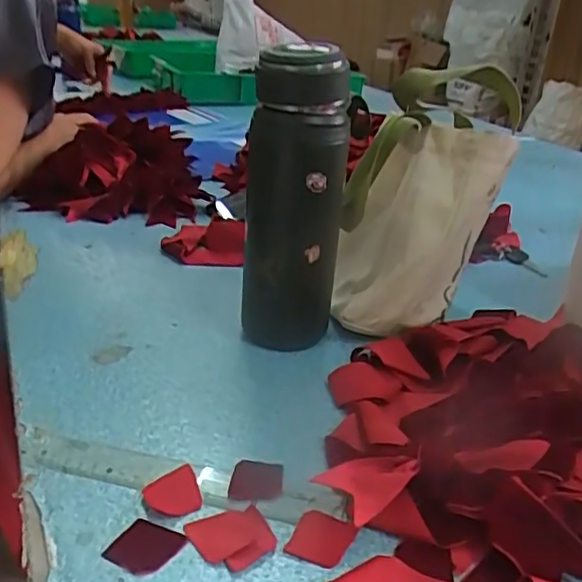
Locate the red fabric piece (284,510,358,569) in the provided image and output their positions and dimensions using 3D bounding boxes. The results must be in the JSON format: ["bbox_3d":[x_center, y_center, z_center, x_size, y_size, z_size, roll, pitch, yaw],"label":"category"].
[{"bbox_3d":[0.018,0.148,0.366,0.034,0.005,0.033,13,28,17],"label":"red fabric piece"}]

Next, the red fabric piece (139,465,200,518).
[{"bbox_3d":[-0.074,0.129,0.389,0.033,0.004,0.033,-19,47,-25],"label":"red fabric piece"}]

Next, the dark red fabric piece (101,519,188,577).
[{"bbox_3d":[-0.084,0.146,0.352,0.035,0.004,0.035,16,29,22],"label":"dark red fabric piece"}]

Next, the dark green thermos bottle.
[{"bbox_3d":[0.001,-0.069,0.529,0.076,0.258,0.071,1,27,-6],"label":"dark green thermos bottle"}]

